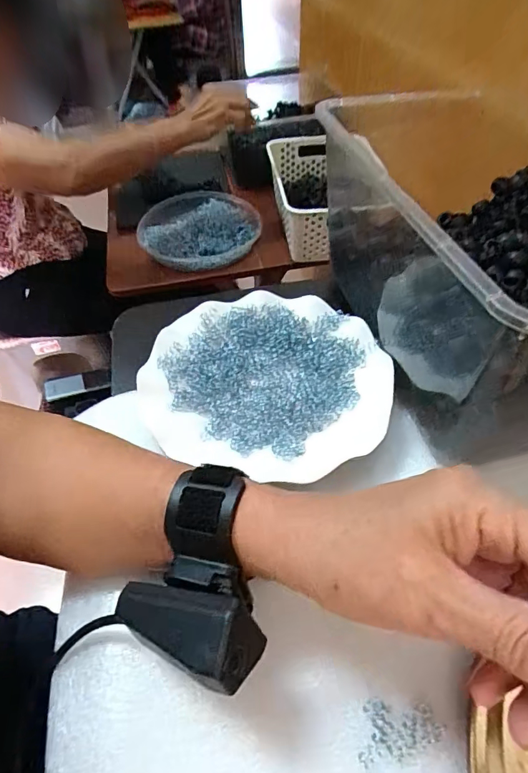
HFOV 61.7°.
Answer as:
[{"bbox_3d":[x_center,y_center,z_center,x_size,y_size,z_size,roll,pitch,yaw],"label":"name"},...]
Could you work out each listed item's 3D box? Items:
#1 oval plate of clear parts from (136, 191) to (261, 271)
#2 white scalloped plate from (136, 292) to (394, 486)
[{"bbox_3d":[-0.126,-0.318,0.870,0.236,0.037,0.234,-10,52,-3],"label":"oval plate of clear parts"},{"bbox_3d":[0.003,-0.010,0.340,0.182,0.015,0.166,-2,52,3],"label":"white scalloped plate"}]

